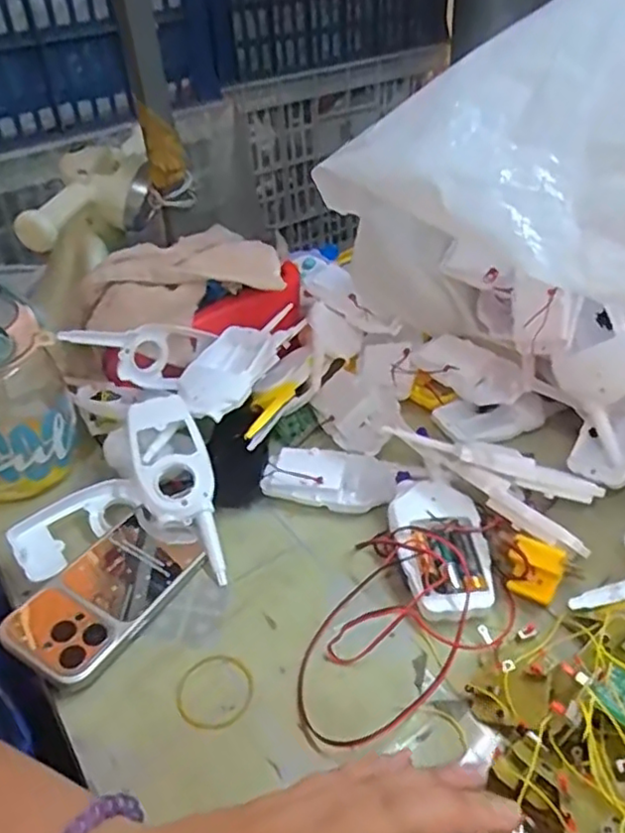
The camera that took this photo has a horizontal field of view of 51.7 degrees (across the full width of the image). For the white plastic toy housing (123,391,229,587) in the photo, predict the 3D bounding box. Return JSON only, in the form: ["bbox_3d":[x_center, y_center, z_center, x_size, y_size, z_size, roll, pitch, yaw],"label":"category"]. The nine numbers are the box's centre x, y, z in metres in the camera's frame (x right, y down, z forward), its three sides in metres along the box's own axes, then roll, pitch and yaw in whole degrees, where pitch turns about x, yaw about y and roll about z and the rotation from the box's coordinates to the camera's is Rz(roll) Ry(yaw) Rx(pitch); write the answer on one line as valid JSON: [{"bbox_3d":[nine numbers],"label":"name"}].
[{"bbox_3d":[-0.105,0.058,0.512,0.060,0.029,0.164,-20,68,-17],"label":"white plastic toy housing"}]

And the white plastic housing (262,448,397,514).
[{"bbox_3d":[0.015,0.051,0.537,0.107,0.024,0.054,2,37,8],"label":"white plastic housing"}]

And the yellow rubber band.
[{"bbox_3d":[-0.061,0.171,0.405,0.047,0.004,0.048,-3,37,2],"label":"yellow rubber band"}]

